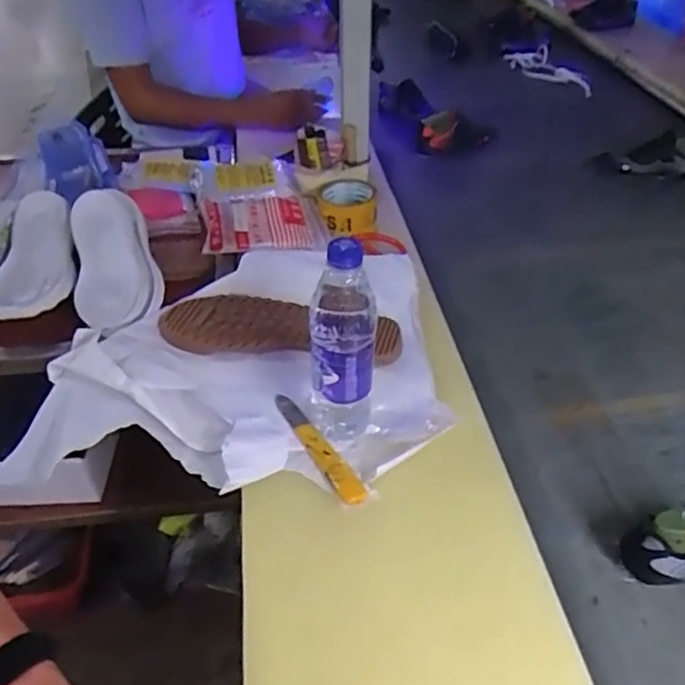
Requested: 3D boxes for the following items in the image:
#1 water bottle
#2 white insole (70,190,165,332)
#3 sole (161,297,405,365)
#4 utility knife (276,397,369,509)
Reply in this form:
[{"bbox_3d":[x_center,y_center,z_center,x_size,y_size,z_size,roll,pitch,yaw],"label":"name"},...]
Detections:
[{"bbox_3d":[0.000,0.000,0.589,0.061,0.212,0.060,-1,40,-2],"label":"water bottle"},{"bbox_3d":[-0.286,-0.101,0.799,0.098,0.034,0.209,-11,63,-16],"label":"white insole"},{"bbox_3d":[-0.070,-0.016,0.742,0.280,0.027,0.088,3,40,2],"label":"sole"},{"bbox_3d":[-0.026,0.101,0.638,0.023,0.007,0.155,-21,45,-24],"label":"utility knife"}]

